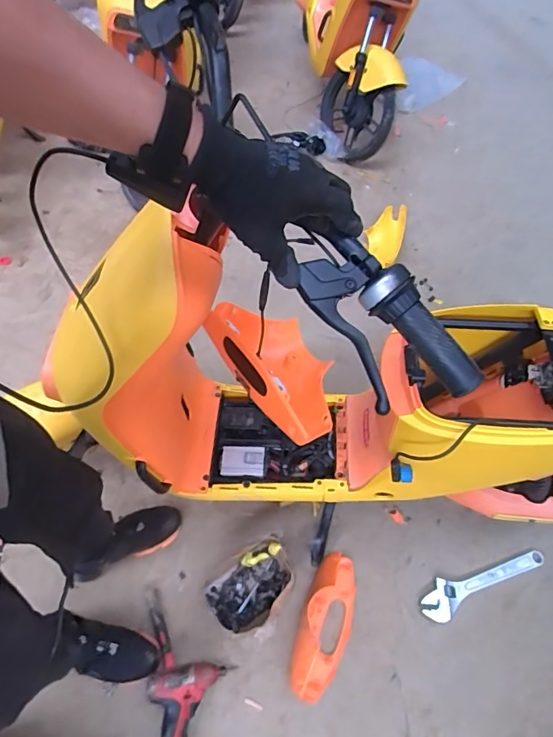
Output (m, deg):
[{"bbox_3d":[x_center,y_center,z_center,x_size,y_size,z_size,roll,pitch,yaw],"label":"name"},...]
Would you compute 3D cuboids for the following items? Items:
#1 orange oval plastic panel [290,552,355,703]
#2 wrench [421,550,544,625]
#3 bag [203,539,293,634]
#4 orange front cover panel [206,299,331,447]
[{"bbox_3d":[0.111,0.567,1.044,0.125,0.121,0.307,19,59,8],"label":"orange oval plastic panel"},{"bbox_3d":[0.509,0.521,1.153,0.344,0.014,0.078,-20,62,-16],"label":"wrench"},{"bbox_3d":[-0.056,0.509,1.077,0.205,0.099,0.158,-29,65,-21],"label":"bag"},{"bbox_3d":[0.003,-0.024,0.776,0.153,0.105,0.293,-30,65,-23],"label":"orange front cover panel"}]

